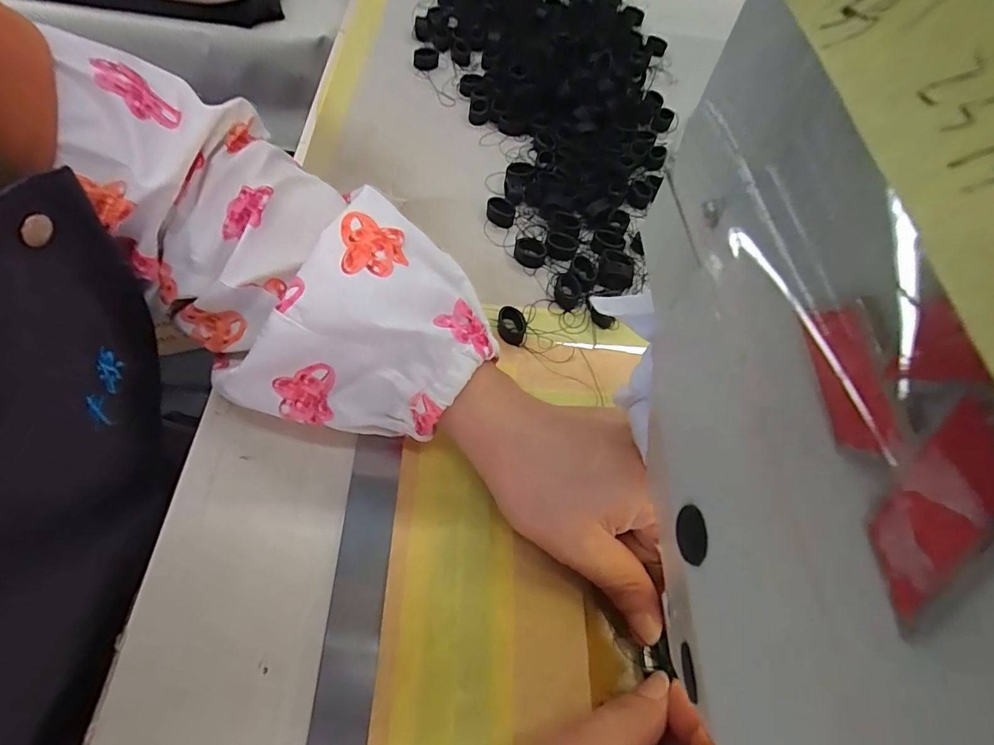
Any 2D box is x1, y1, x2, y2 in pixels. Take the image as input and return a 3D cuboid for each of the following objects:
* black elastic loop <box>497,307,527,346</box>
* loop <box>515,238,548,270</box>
[{"bbox_3d":[0.008,-0.026,0.275,0.016,0.010,0.019,8,59,-1],"label":"black elastic loop"},{"bbox_3d":[0.021,-0.075,0.304,0.019,0.007,0.017,13,59,2],"label":"loop"}]

